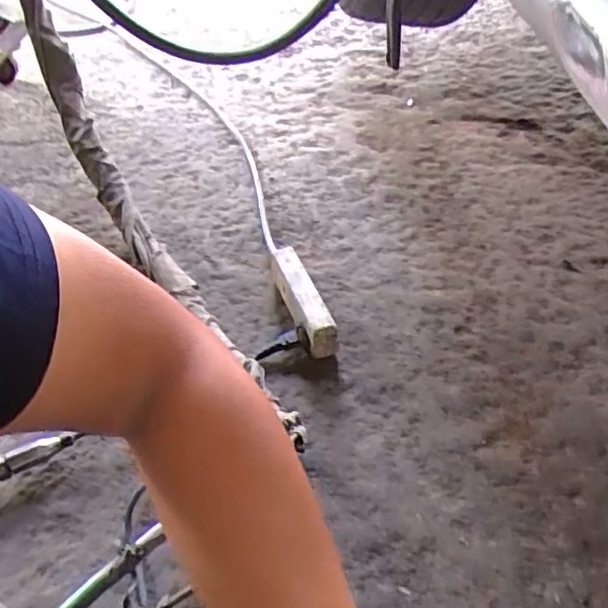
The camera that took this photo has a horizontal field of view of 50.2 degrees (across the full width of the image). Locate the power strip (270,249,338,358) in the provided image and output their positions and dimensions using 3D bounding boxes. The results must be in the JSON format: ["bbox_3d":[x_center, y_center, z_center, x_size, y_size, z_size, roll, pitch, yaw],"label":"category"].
[{"bbox_3d":[-0.003,-0.004,0.814,0.040,0.057,0.156,-15,47,-11],"label":"power strip"}]

